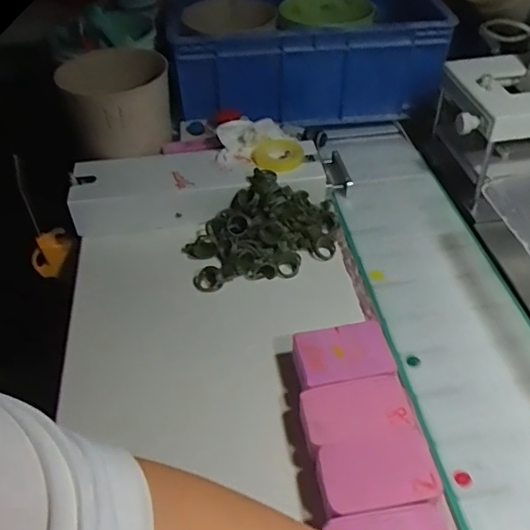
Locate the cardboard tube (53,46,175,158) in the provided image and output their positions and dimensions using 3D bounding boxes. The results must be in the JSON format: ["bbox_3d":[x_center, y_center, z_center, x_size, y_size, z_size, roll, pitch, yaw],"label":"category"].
[{"bbox_3d":[-0.157,-0.170,0.593,0.113,0.084,0.102,0,44,3],"label":"cardboard tube"}]

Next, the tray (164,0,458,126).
[{"bbox_3d":[0.043,-0.280,0.703,0.325,0.135,0.171,-9,44,-7],"label":"tray"}]

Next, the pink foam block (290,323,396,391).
[{"bbox_3d":[0.057,0.073,0.421,0.070,0.029,0.047,-10,44,-8],"label":"pink foam block"}]

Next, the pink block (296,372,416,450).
[{"bbox_3d":[0.062,0.105,0.390,0.074,0.024,0.042,-12,44,-10],"label":"pink block"}]

